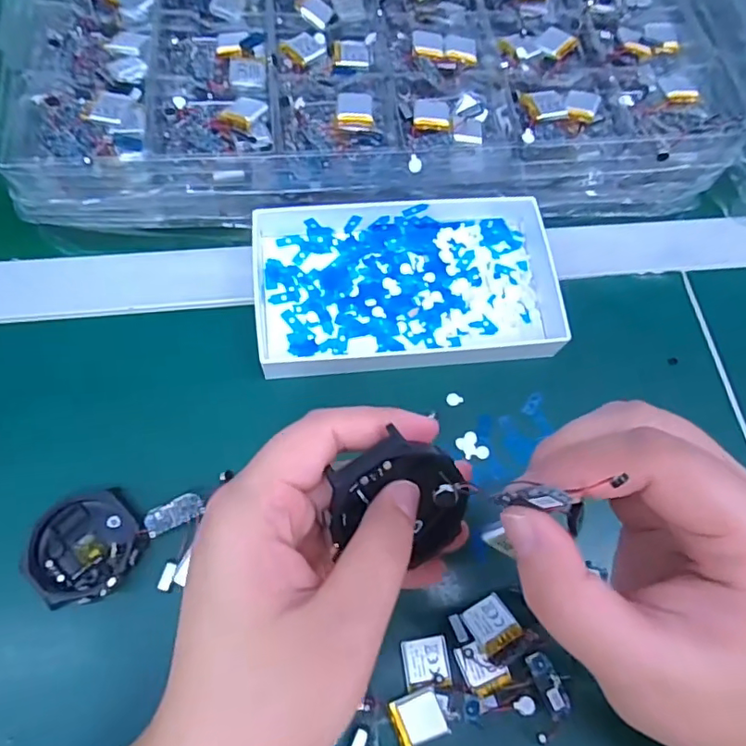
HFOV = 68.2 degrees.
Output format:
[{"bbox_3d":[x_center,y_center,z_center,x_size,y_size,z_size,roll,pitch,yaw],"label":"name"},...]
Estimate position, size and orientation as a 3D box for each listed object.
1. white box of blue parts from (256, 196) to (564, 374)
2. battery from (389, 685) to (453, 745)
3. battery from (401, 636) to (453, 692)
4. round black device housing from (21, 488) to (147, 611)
[{"bbox_3d":[0.022,-0.056,0.334,0.182,0.026,0.105,-5,67,-8],"label":"white box of blue parts"},{"bbox_3d":[0.021,0.156,0.250,0.023,0.007,0.020,-19,69,-13],"label":"battery"},{"bbox_3d":[0.025,0.137,0.259,0.022,0.005,0.021,-5,67,-7],"label":"battery"},{"bbox_3d":[-0.141,0.084,0.271,0.046,0.016,0.053,31,67,9],"label":"round black device housing"}]

